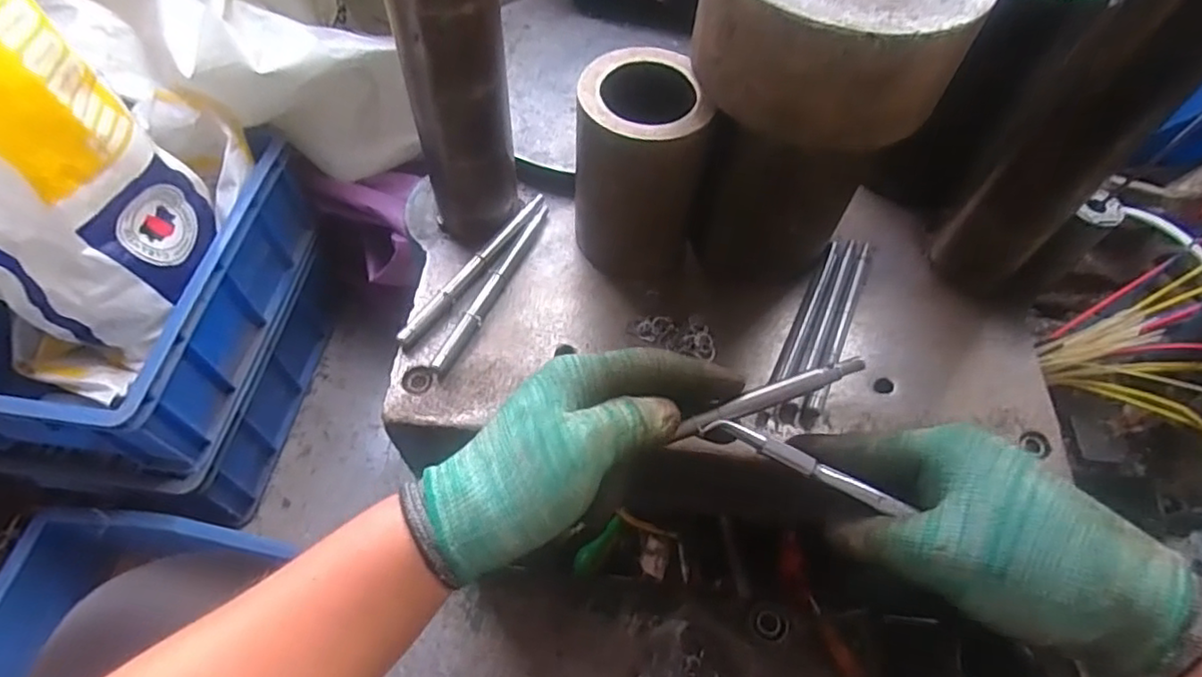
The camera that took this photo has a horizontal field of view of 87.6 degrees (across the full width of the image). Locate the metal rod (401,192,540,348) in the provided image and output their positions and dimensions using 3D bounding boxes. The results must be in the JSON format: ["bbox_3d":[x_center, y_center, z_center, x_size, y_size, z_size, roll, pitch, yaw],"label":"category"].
[{"bbox_3d":[-0.092,-0.054,0.469,0.012,0.011,0.160,29,61,15],"label":"metal rod"}]

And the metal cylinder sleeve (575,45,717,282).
[{"bbox_3d":[0.026,-0.118,0.437,0.084,0.128,0.094,6,58,1],"label":"metal cylinder sleeve"}]

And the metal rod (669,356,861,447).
[{"bbox_3d":[0.086,0.030,0.320,0.098,0.006,0.010,-21,61,0],"label":"metal rod"}]

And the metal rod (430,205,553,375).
[{"bbox_3d":[-0.077,-0.041,0.463,0.012,0.011,0.162,23,60,11],"label":"metal rod"}]

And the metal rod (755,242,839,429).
[{"bbox_3d":[0.147,-0.009,0.461,0.012,0.012,0.173,25,60,12],"label":"metal rod"}]

